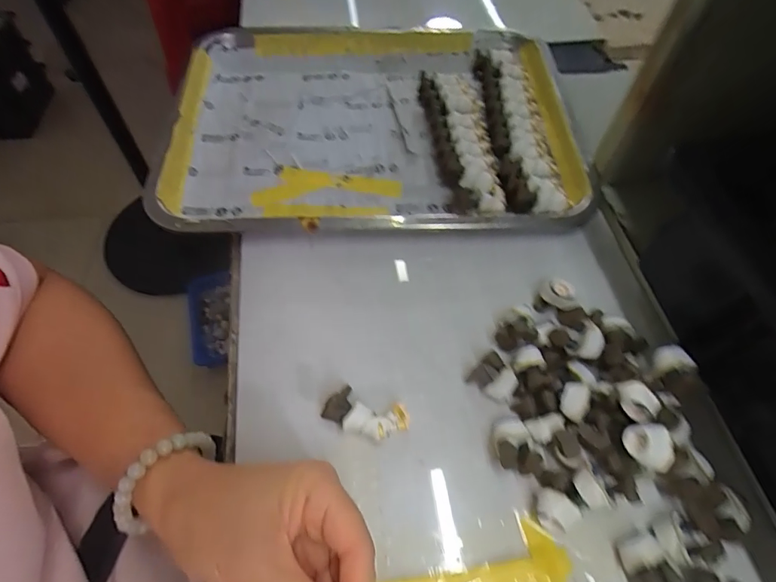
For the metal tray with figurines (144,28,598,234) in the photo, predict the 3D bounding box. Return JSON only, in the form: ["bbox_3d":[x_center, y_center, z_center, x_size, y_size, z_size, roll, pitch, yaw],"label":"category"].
[{"bbox_3d":[-0.015,-0.167,0.399,0.342,0.031,0.257,-2,58,-1],"label":"metal tray with figurines"}]

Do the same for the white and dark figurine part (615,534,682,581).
[{"bbox_3d":[0.131,0.140,0.230,0.021,0.017,0.026,-15,59,-9],"label":"white and dark figurine part"}]

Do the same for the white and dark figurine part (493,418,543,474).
[{"bbox_3d":[0.073,0.088,0.258,0.023,0.014,0.029,-2,58,-2],"label":"white and dark figurine part"}]

